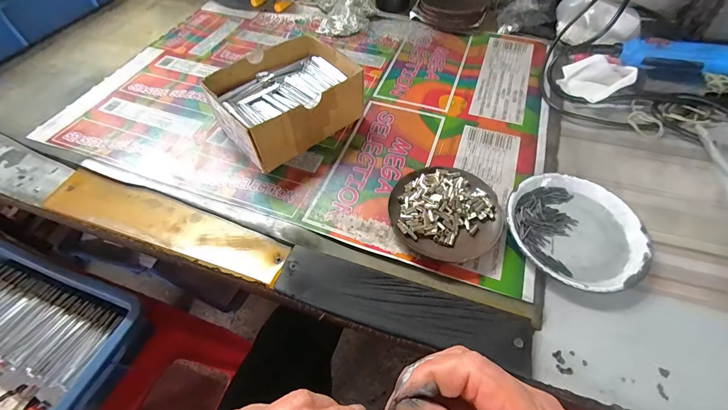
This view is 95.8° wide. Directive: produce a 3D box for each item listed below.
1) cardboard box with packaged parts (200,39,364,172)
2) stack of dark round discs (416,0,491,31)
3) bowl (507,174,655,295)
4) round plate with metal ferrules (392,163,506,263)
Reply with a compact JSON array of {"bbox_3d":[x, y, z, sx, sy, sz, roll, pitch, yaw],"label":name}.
[{"bbox_3d":[-0.098,-0.134,0.417,0.160,0.068,0.126,-37,63,-22],"label":"cardboard box with packaged parts"},{"bbox_3d":[0.157,-0.352,0.582,0.122,0.035,0.102,14,57,9],"label":"stack of dark round discs"},{"bbox_3d":[0.216,0.025,0.340,0.131,0.016,0.130,0,56,0],"label":"bowl"},{"bbox_3d":[0.085,0.006,0.345,0.111,0.026,0.112,0,56,0],"label":"round plate with metal ferrules"}]

